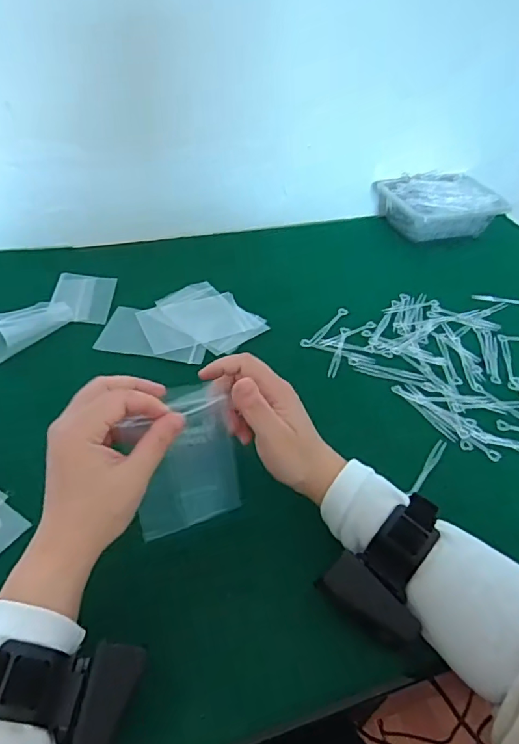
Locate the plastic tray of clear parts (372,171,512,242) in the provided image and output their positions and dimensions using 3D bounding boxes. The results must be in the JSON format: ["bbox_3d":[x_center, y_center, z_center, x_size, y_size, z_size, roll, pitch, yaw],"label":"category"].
[{"bbox_3d":[0.281,-0.257,0.808,0.167,0.071,0.124,-11,46,-18],"label":"plastic tray of clear parts"}]

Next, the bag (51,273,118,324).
[{"bbox_3d":[-0.214,-0.090,0.620,0.067,0.006,0.085,8,46,-11],"label":"bag"}]

